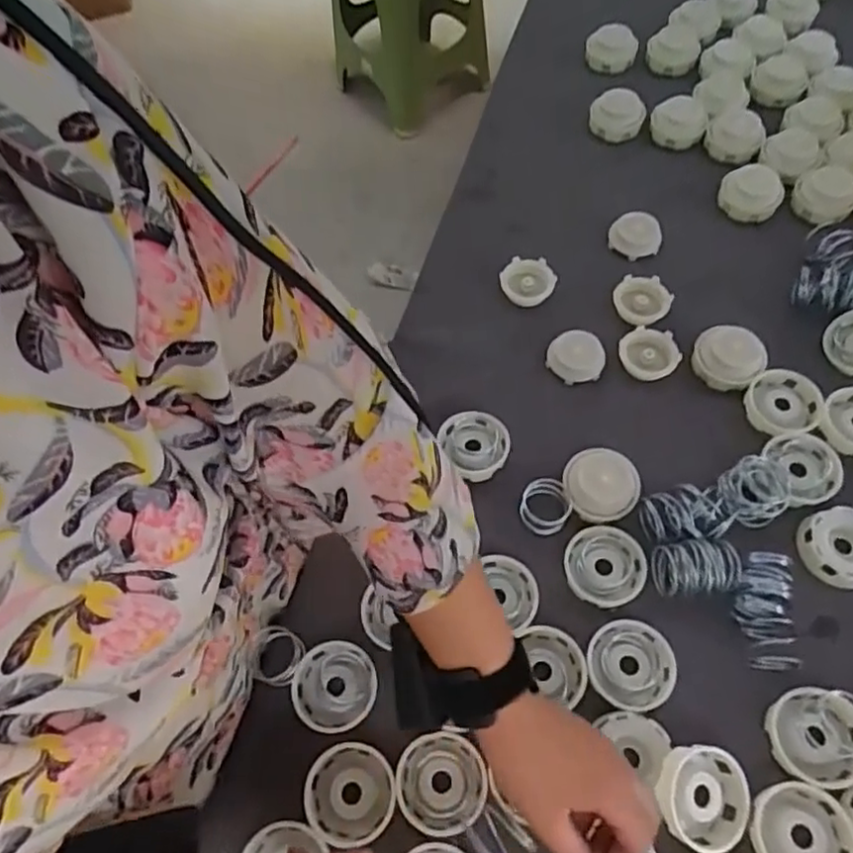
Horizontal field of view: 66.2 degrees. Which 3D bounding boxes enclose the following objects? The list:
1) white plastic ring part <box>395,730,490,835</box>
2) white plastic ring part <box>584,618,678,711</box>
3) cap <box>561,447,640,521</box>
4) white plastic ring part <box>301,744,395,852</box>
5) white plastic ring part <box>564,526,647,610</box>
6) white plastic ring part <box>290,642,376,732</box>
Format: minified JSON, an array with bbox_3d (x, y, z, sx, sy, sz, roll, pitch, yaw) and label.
[{"bbox_3d":[0.011,0.269,0.494,0.066,0.012,0.065,-2,61,4],"label":"white plastic ring part"},{"bbox_3d":[0.167,0.195,0.533,0.072,0.017,0.067,-2,61,4],"label":"white plastic ring part"},{"bbox_3d":[0.161,0.051,0.601,0.065,0.017,0.069,-2,61,4],"label":"cap"},{"bbox_3d":[-0.058,0.277,0.495,0.068,0.010,0.067,-2,61,4],"label":"white plastic ring part"},{"bbox_3d":[0.156,0.122,0.572,0.066,0.013,0.069,-2,61,4],"label":"white plastic ring part"},{"bbox_3d":[-0.076,0.213,0.534,0.069,0.017,0.067,-2,61,4],"label":"white plastic ring part"}]

